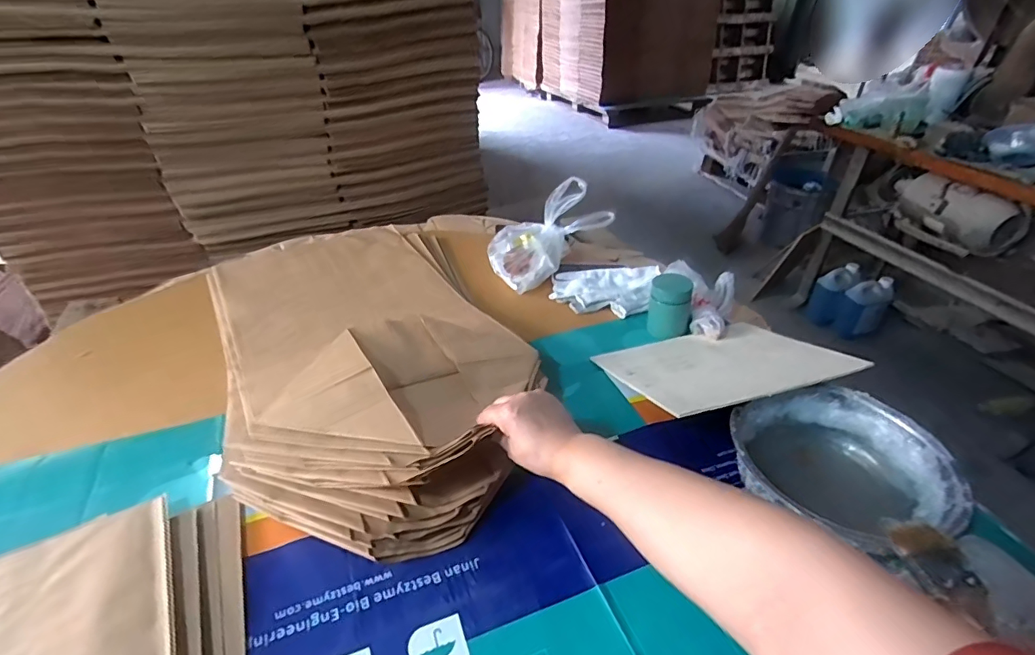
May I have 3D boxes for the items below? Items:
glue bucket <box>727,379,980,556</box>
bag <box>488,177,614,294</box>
[{"bbox_3d":[0.344,0.167,0.563,0.202,0.106,0.195,1,38,0],"label":"glue bucket"},{"bbox_3d":[0.047,-0.195,0.989,0.220,0.161,0.162,-27,46,-31],"label":"bag"}]

